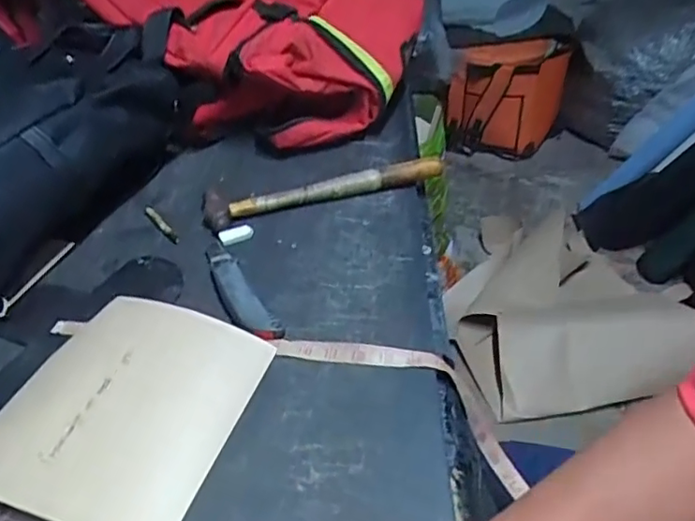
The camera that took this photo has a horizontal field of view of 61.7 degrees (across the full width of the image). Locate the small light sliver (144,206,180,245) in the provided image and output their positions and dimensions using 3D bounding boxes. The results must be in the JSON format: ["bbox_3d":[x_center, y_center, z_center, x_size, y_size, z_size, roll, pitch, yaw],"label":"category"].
[{"bbox_3d":[-0.222,-0.043,0.692,0.013,0.005,0.087,-26,44,-28],"label":"small light sliver"}]

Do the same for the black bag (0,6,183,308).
[{"bbox_3d":[-0.385,-0.148,0.708,0.220,0.154,0.478,14,41,20],"label":"black bag"}]

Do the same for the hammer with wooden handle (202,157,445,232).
[{"bbox_3d":[-0.028,-0.091,0.728,0.303,0.027,0.056,-13,39,-14],"label":"hammer with wooden handle"}]

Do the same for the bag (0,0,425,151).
[{"bbox_3d":[-0.271,-0.462,0.972,0.821,0.275,0.379,27,49,30],"label":"bag"}]

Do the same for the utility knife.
[{"bbox_3d":[-0.116,0.028,0.595,0.038,0.012,0.164,-21,42,-22],"label":"utility knife"}]

